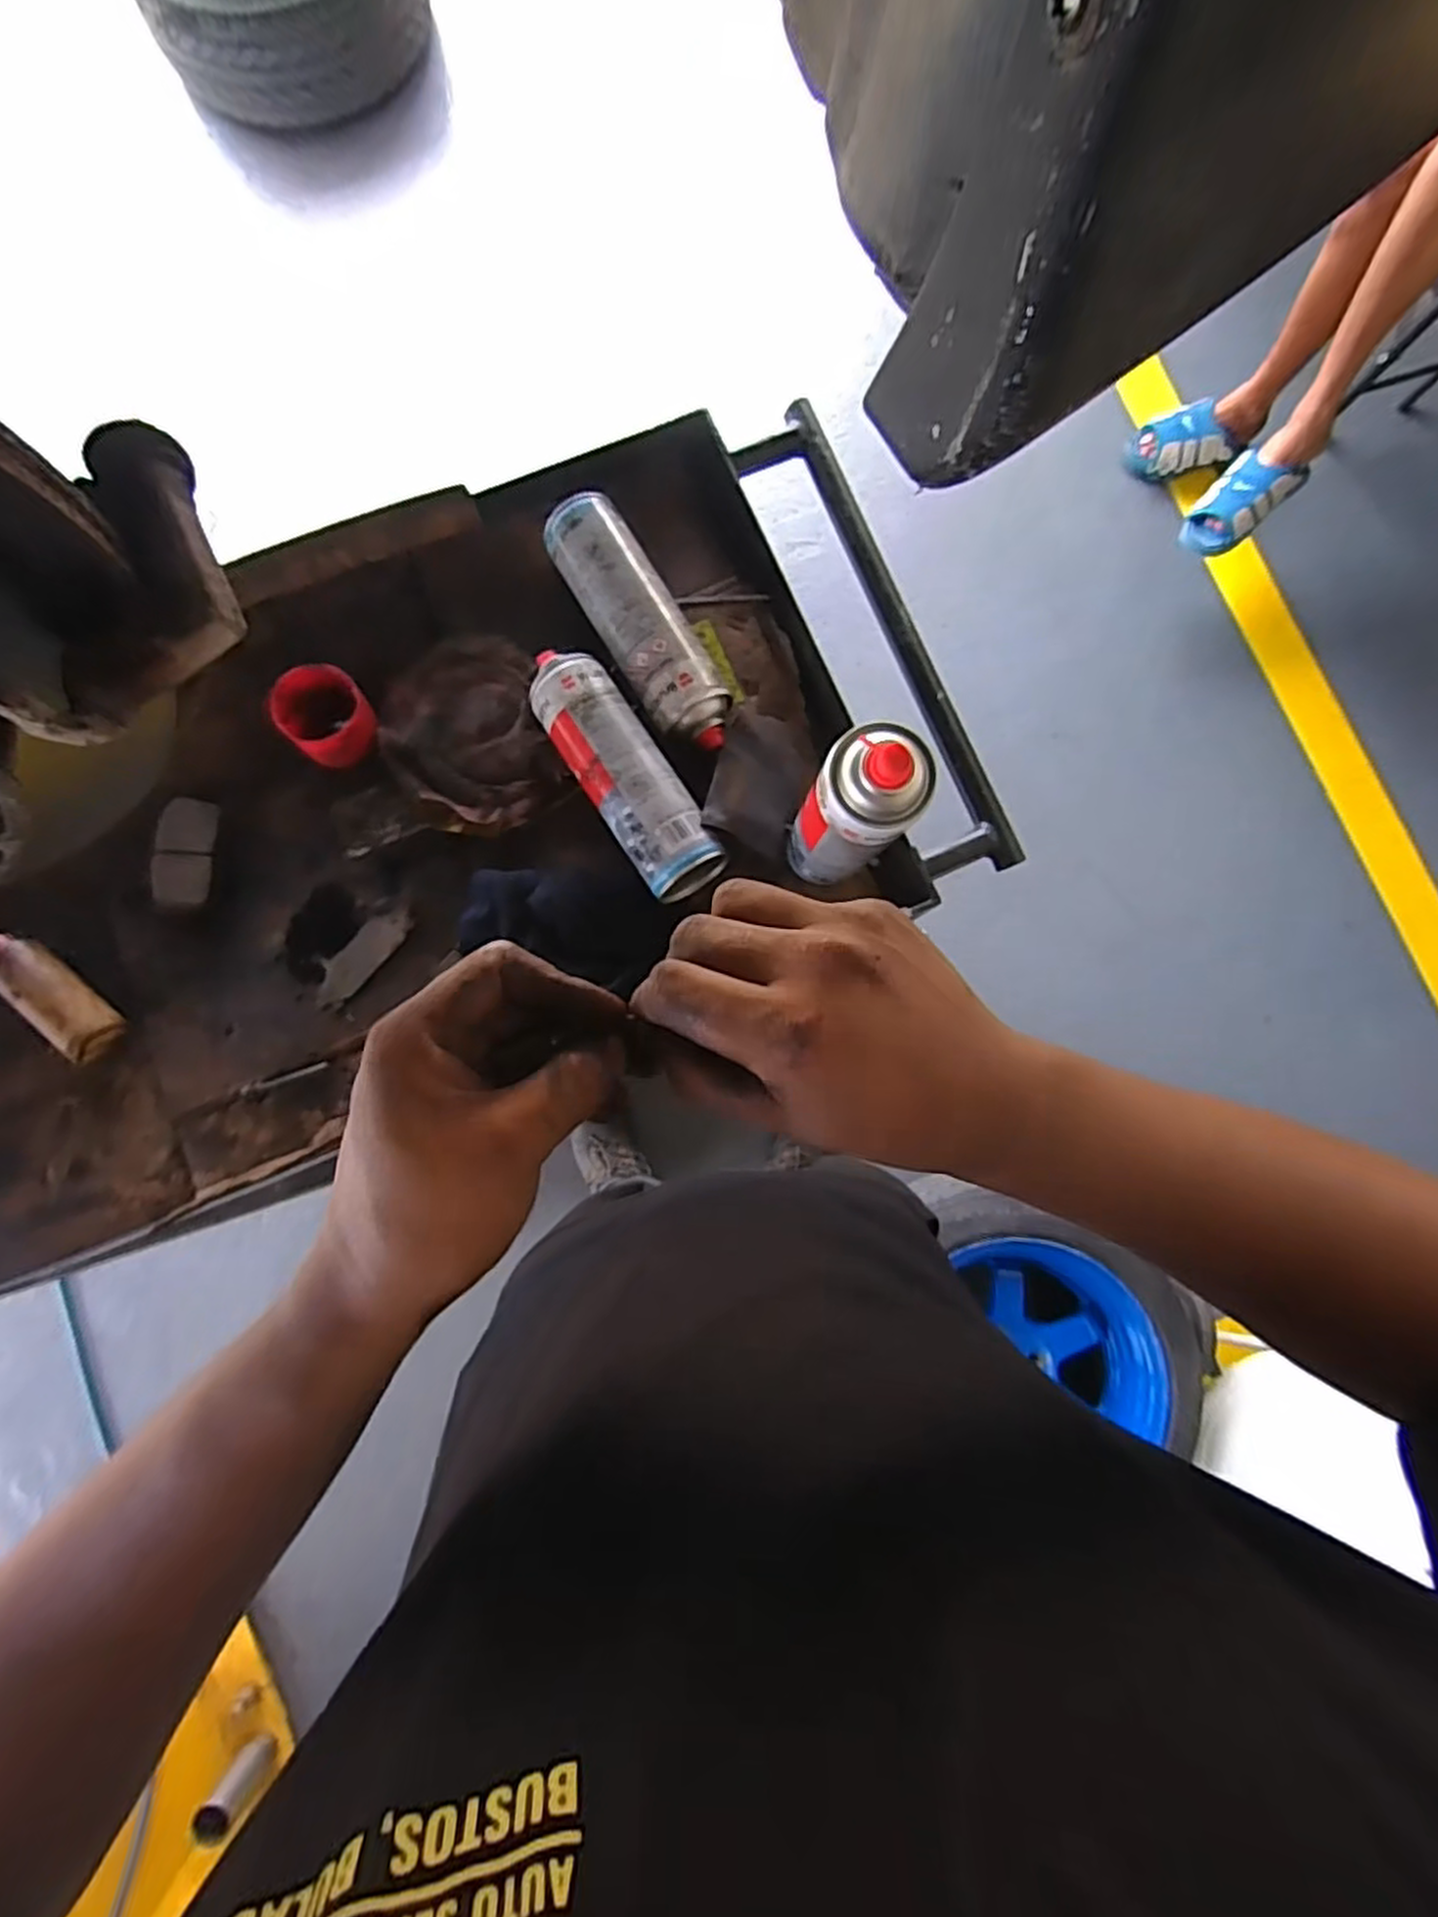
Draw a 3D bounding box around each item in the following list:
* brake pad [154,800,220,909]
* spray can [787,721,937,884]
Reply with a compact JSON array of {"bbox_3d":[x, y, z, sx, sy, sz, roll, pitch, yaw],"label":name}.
[{"bbox_3d":[-0.425,-0.085,0.611,0.043,0.009,0.083,9,83,0],"label":"brake pad"},{"bbox_3d":[0.091,-0.099,0.509,0.062,0.181,0.064,0,83,-2],"label":"spray can"}]

